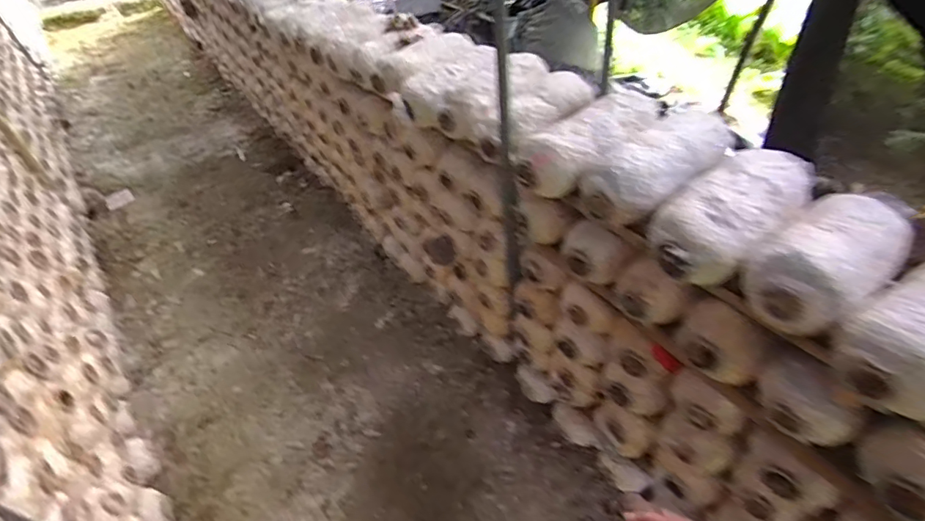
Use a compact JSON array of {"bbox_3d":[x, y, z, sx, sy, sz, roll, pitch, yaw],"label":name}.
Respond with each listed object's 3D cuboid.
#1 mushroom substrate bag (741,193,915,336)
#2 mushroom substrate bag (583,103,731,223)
[{"bbox_3d":[0.577,-0.014,0.737,0.288,0.104,0.147,-31,50,-23],"label":"mushroom substrate bag"},{"bbox_3d":[0.393,-0.187,0.932,0.296,0.109,0.141,-26,48,-19],"label":"mushroom substrate bag"}]

